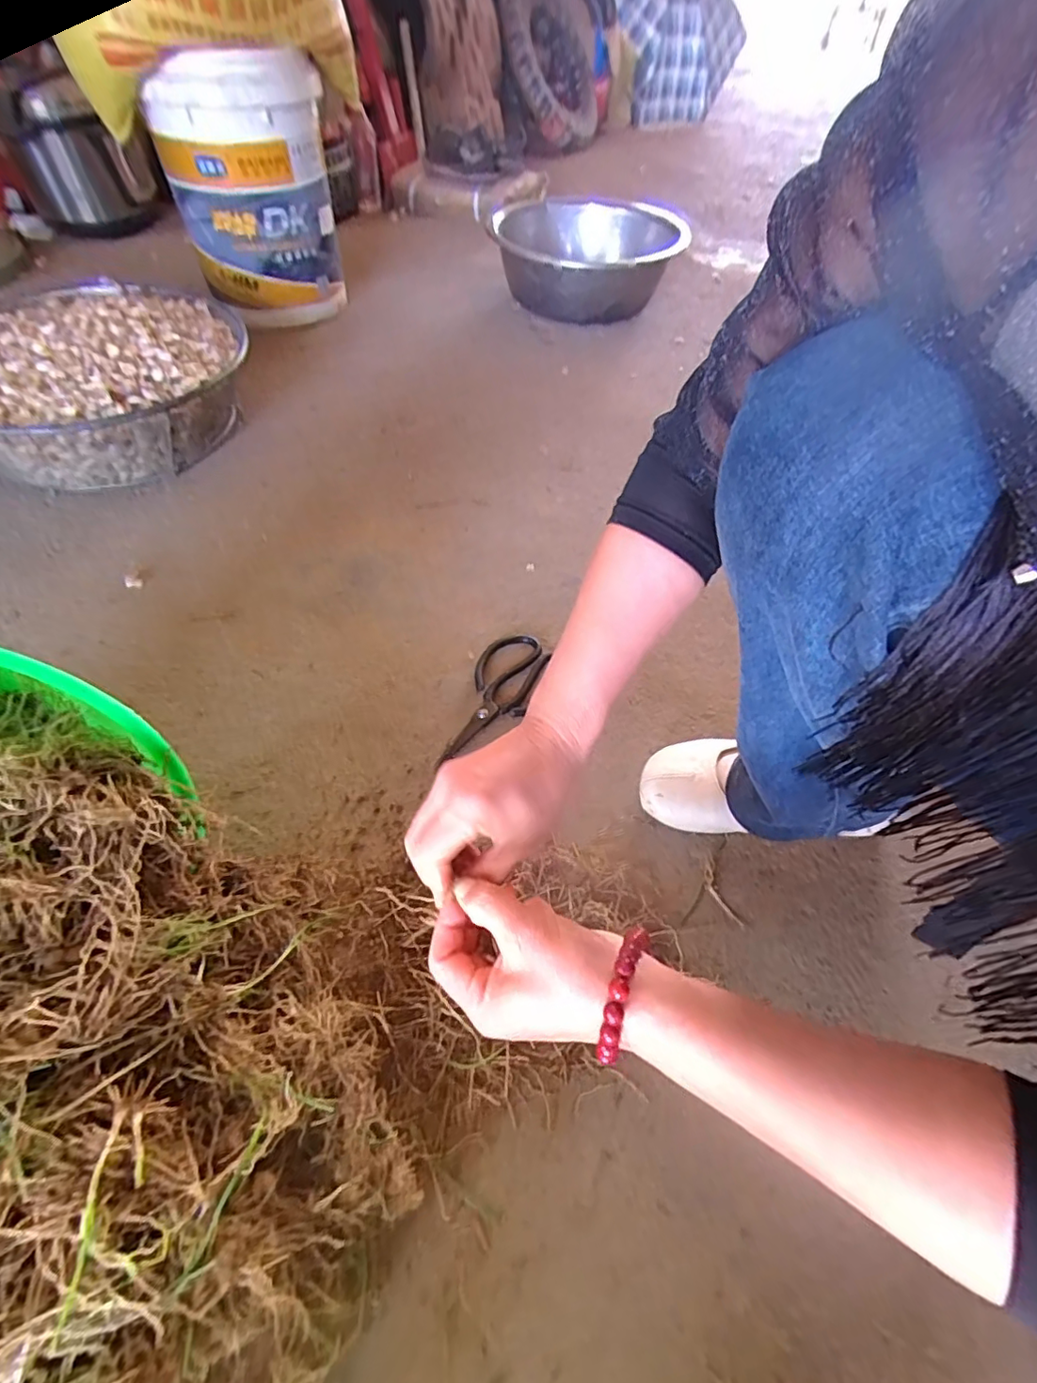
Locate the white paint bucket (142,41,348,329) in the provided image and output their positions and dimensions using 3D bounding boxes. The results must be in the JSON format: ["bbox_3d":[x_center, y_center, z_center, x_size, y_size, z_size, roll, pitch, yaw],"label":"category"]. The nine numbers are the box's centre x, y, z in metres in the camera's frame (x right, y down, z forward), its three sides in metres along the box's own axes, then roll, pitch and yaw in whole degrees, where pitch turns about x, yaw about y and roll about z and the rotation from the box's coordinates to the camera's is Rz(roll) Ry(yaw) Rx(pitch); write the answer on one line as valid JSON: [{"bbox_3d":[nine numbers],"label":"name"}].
[{"bbox_3d":[-0.472,-0.899,1.019,0.272,0.382,0.274,1,54,-1],"label":"white paint bucket"}]

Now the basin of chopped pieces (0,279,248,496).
[{"bbox_3d":[-0.637,-0.468,0.847,0.411,0.149,0.437,1,54,-1],"label":"basin of chopped pieces"}]

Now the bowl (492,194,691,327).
[{"bbox_3d":[0.122,-0.987,1.251,0.386,0.143,0.379,1,54,-1],"label":"bowl"}]

